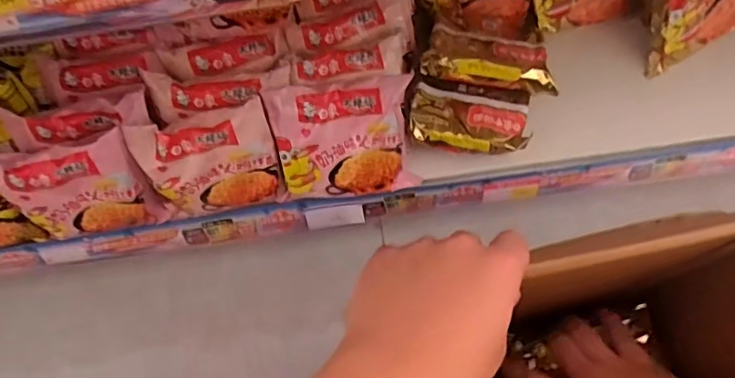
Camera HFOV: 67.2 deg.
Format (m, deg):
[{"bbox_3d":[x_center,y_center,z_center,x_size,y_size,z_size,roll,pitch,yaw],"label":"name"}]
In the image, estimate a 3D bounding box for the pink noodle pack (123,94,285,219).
[{"bbox_3d":[-0.169,-0.027,0.608,0.140,0.131,0.038,-13,44,-2],"label":"pink noodle pack"}]

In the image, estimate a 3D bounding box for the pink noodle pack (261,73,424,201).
[{"bbox_3d":[-0.026,-0.053,0.619,0.151,0.136,0.037,-7,25,-4],"label":"pink noodle pack"}]

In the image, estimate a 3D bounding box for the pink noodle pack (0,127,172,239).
[{"bbox_3d":[-0.312,-0.003,0.600,0.142,0.125,0.045,-9,47,0],"label":"pink noodle pack"}]

